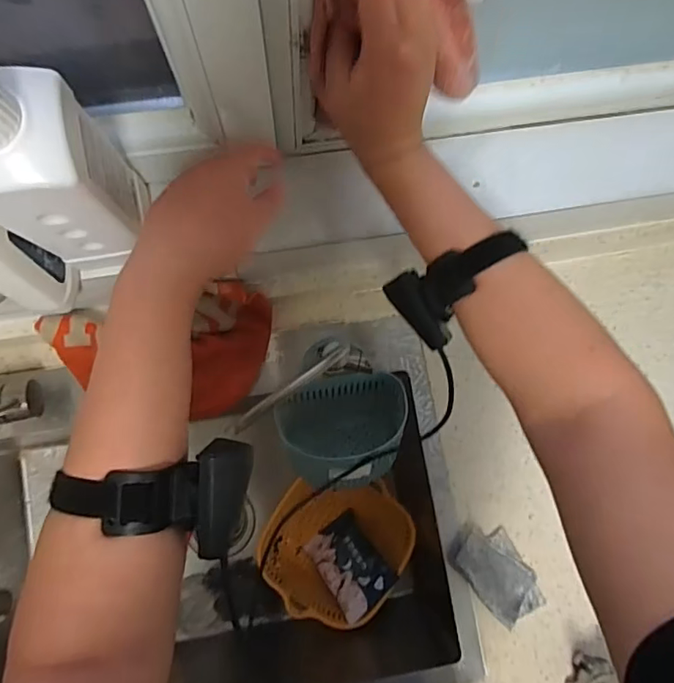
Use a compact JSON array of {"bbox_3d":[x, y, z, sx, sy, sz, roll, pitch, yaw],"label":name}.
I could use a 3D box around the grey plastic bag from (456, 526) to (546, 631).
[{"bbox_3d":[0.191,0.275,0.618,0.071,0.027,0.109,-34,85,-7],"label":"grey plastic bag"}]

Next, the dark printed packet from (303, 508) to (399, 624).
[{"bbox_3d":[0.019,0.328,0.770,0.090,0.011,0.134,-39,47,-5],"label":"dark printed packet"}]

